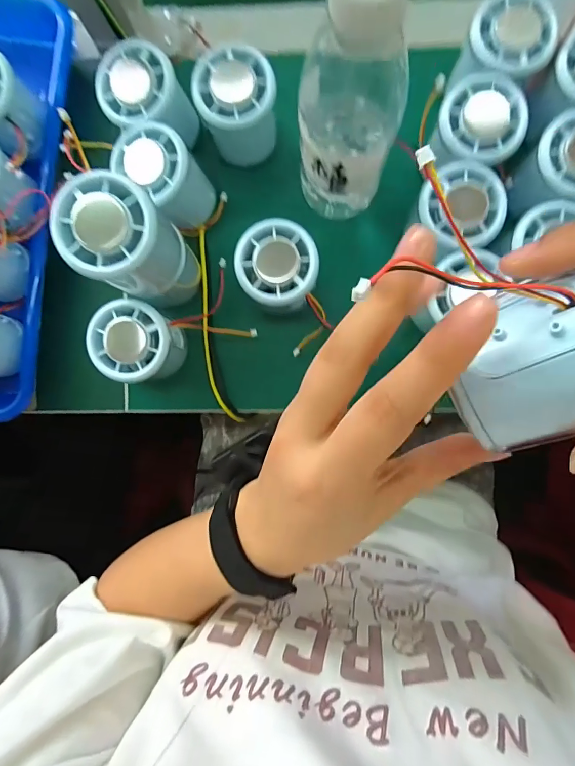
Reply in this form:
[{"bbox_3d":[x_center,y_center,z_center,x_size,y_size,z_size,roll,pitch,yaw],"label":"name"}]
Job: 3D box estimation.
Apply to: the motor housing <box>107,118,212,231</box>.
[{"bbox_3d":[-0.089,-0.151,0.287,0.059,0.056,0.050,38,90,3],"label":"motor housing"}]

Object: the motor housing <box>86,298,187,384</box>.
[{"bbox_3d":[-0.108,-0.029,0.293,0.055,0.055,0.055,5,88,2],"label":"motor housing"}]

